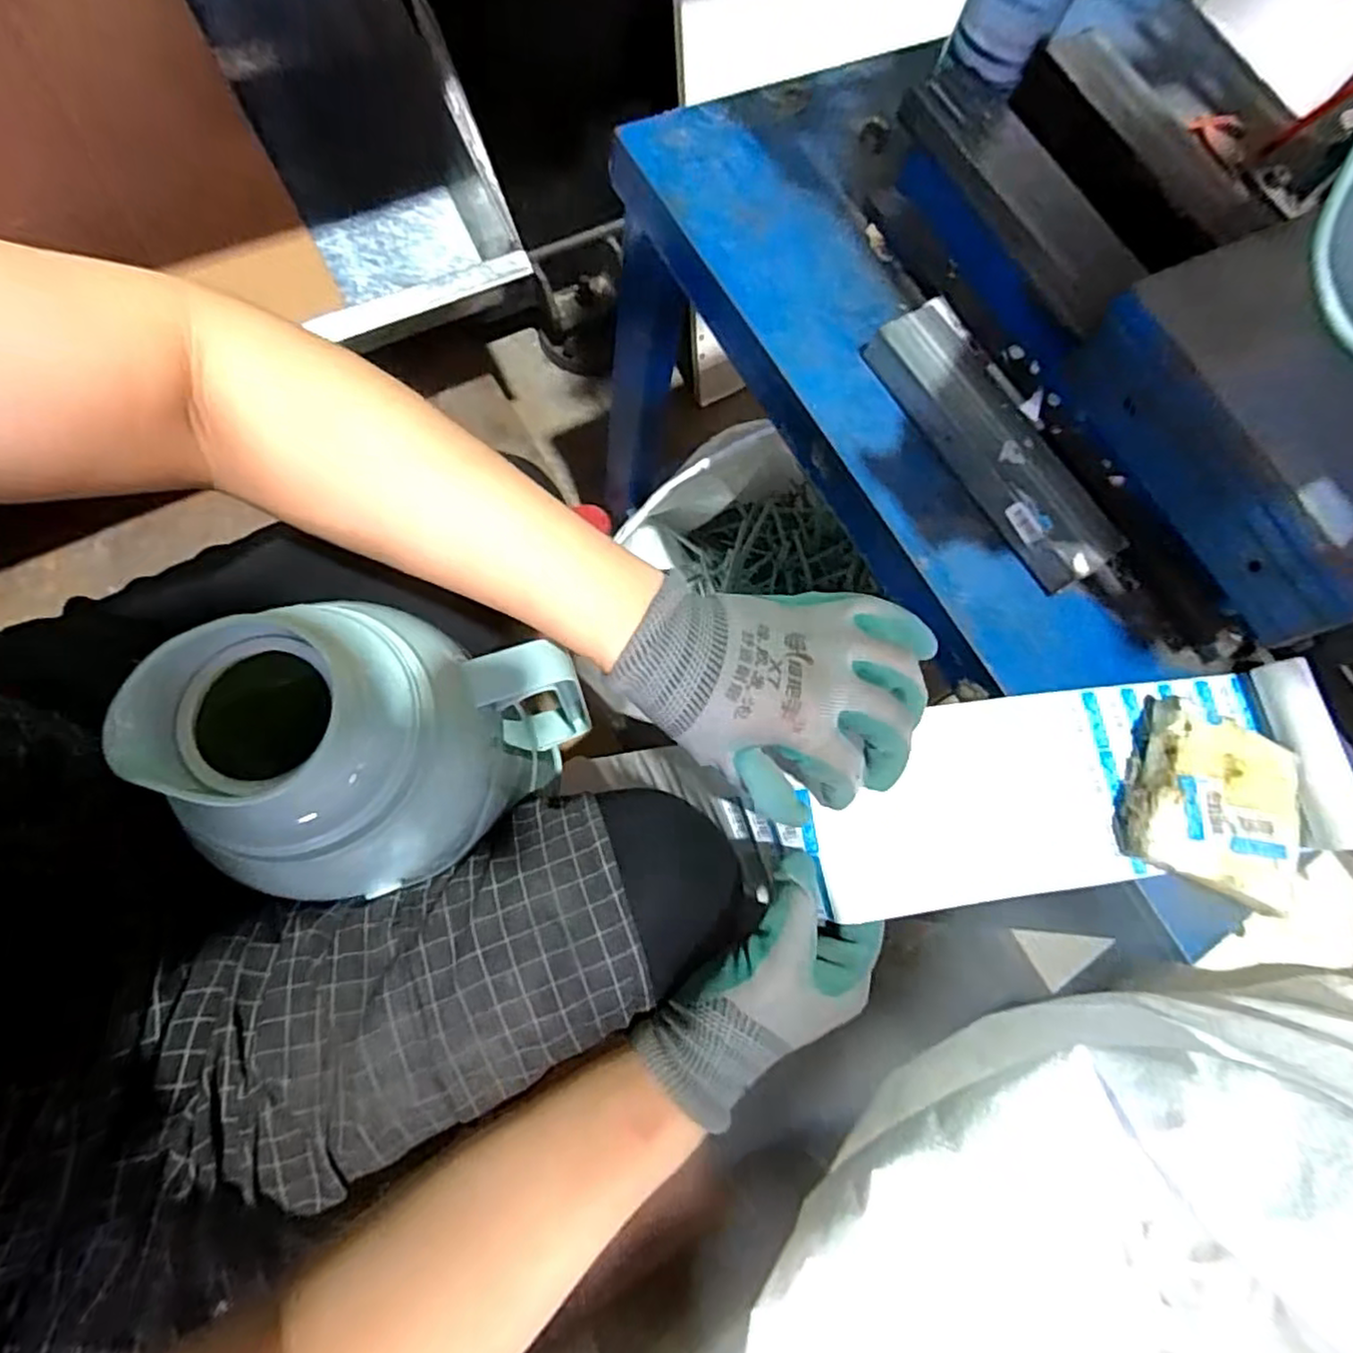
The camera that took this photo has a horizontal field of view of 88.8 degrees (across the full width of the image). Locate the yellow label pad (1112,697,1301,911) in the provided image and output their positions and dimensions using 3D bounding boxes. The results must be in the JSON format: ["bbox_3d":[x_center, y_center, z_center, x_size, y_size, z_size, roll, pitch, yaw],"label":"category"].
[{"bbox_3d":[0.305,0.071,0.390,0.086,0.024,0.099,26,72,0],"label":"yellow label pad"}]

